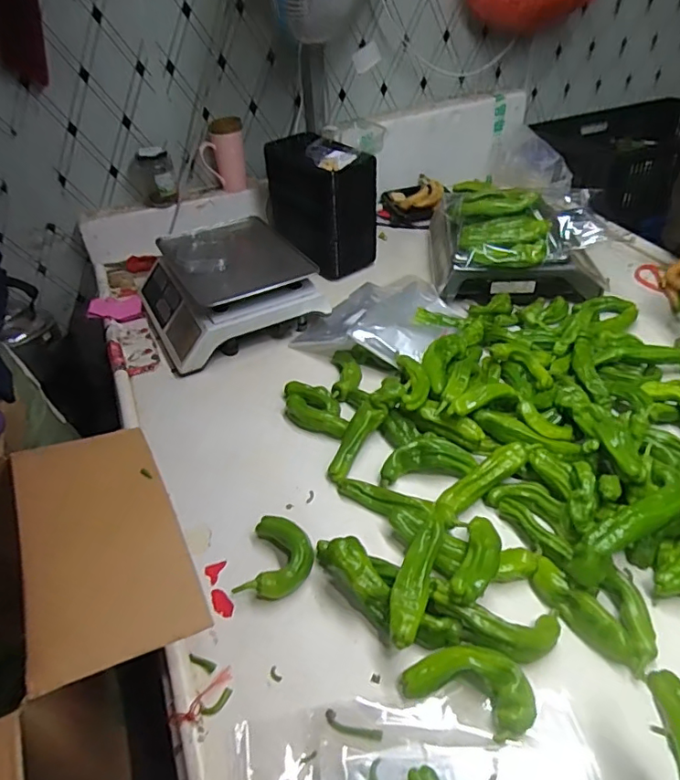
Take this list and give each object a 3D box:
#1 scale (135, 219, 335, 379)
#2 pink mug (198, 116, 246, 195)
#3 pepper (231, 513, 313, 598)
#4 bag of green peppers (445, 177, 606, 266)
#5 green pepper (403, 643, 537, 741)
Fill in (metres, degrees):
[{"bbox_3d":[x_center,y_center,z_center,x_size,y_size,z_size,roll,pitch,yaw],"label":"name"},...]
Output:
[{"bbox_3d":[-0.232,-0.213,1.086,0.318,0.109,0.317,-21,45,-20],"label":"scale"},{"bbox_3d":[-0.282,-0.568,1.304,0.108,0.151,0.068,-10,42,-8],"label":"pink mug"},{"bbox_3d":[-0.076,0.209,0.672,0.086,0.040,0.105,5,42,9],"label":"pepper"},{"bbox_3d":[0.356,-0.334,1.062,0.265,0.083,0.225,0,42,3],"label":"bag of green peppers"},{"bbox_3d":[0.133,0.304,0.554,0.129,0.046,0.065,14,44,18],"label":"green pepper"}]

